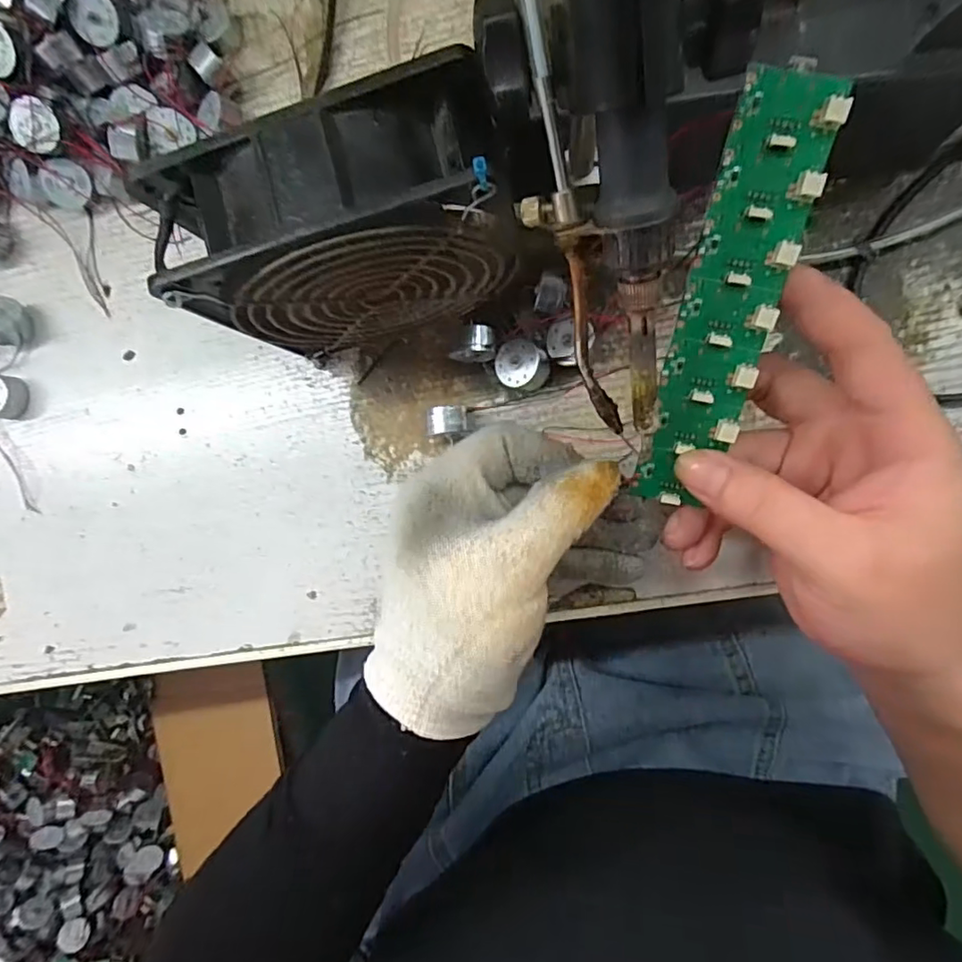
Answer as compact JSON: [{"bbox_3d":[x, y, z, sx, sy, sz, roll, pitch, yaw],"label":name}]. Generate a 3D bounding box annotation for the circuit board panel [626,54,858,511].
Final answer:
[{"bbox_3d":[0.083,-0.057,0.193,0.030,0.005,0.137,14,112,8],"label":"circuit board panel"}]

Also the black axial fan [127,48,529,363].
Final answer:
[{"bbox_3d":[-0.046,-0.092,0.234,0.125,0.120,0.047,-14,89,9],"label":"black axial fan"}]

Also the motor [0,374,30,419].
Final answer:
[{"bbox_3d":[-0.273,-0.048,0.325,0.021,0.017,0.024,16,94,8],"label":"motor"}]

